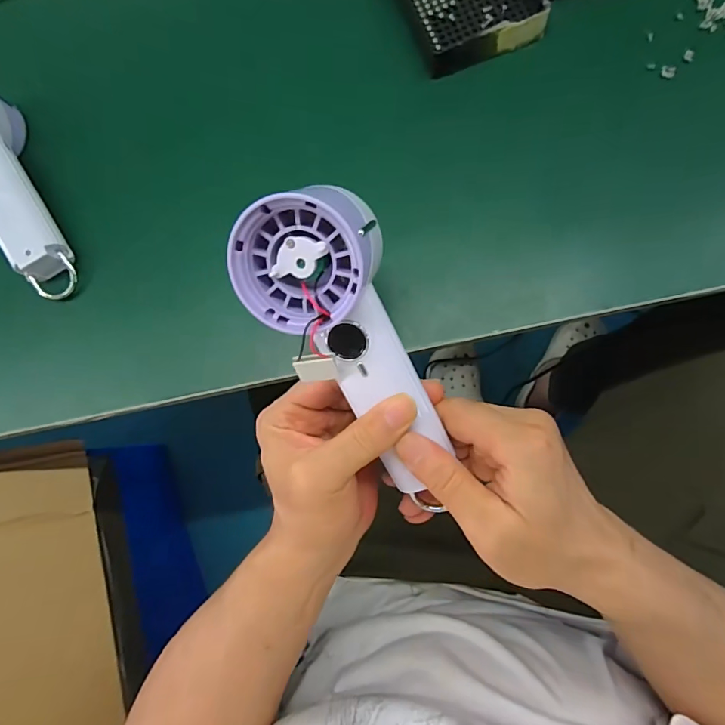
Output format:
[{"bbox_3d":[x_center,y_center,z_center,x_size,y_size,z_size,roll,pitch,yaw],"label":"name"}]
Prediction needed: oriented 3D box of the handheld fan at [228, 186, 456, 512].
[{"bbox_3d":[0.002,-0.003,0.233,0.068,0.036,0.177,-28,111,3],"label":"handheld fan"}]

